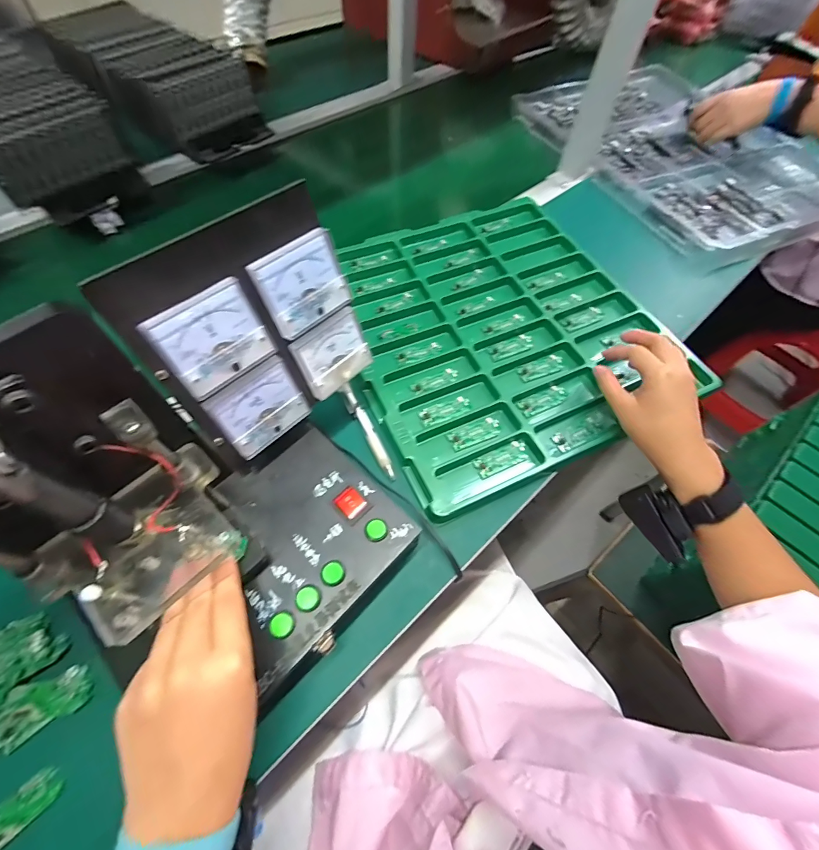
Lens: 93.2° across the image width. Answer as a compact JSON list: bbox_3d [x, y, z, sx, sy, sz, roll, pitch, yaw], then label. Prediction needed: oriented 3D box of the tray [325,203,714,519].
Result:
[{"bbox_3d":[0.107,-0.127,0.492,0.365,0.031,0.389,-20,63,-14],"label":"tray"}]

